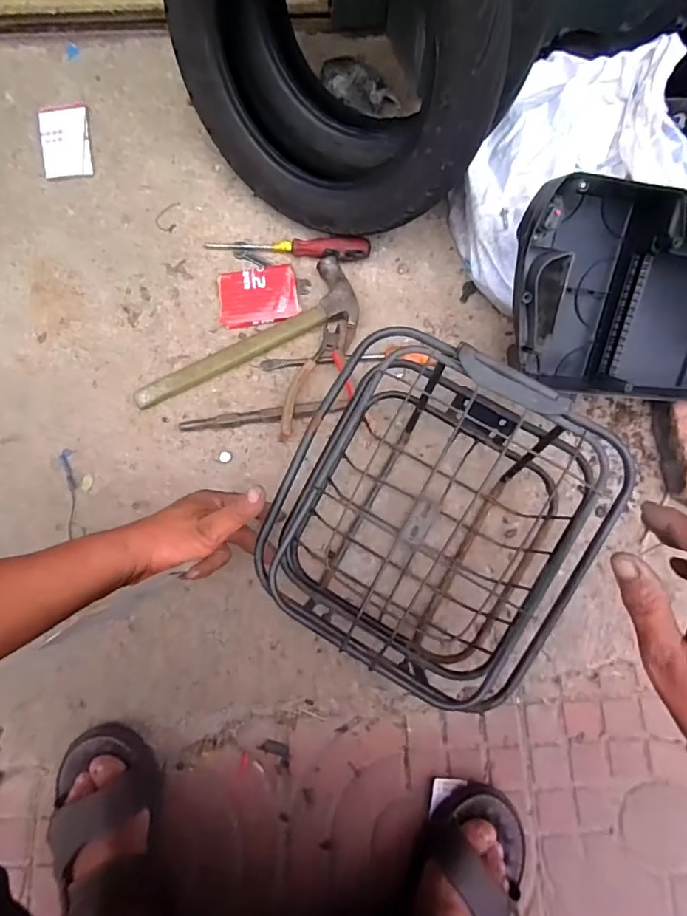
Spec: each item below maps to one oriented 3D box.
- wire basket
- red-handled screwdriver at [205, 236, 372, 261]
[{"bbox_3d":[0.087,0.071,0.539,0.285,0.215,0.295,30,76,9],"label":"wire basket"},{"bbox_3d":[-0.075,-0.290,0.677,0.220,0.022,0.034,4,74,2],"label":"red-handled screwdriver"}]

